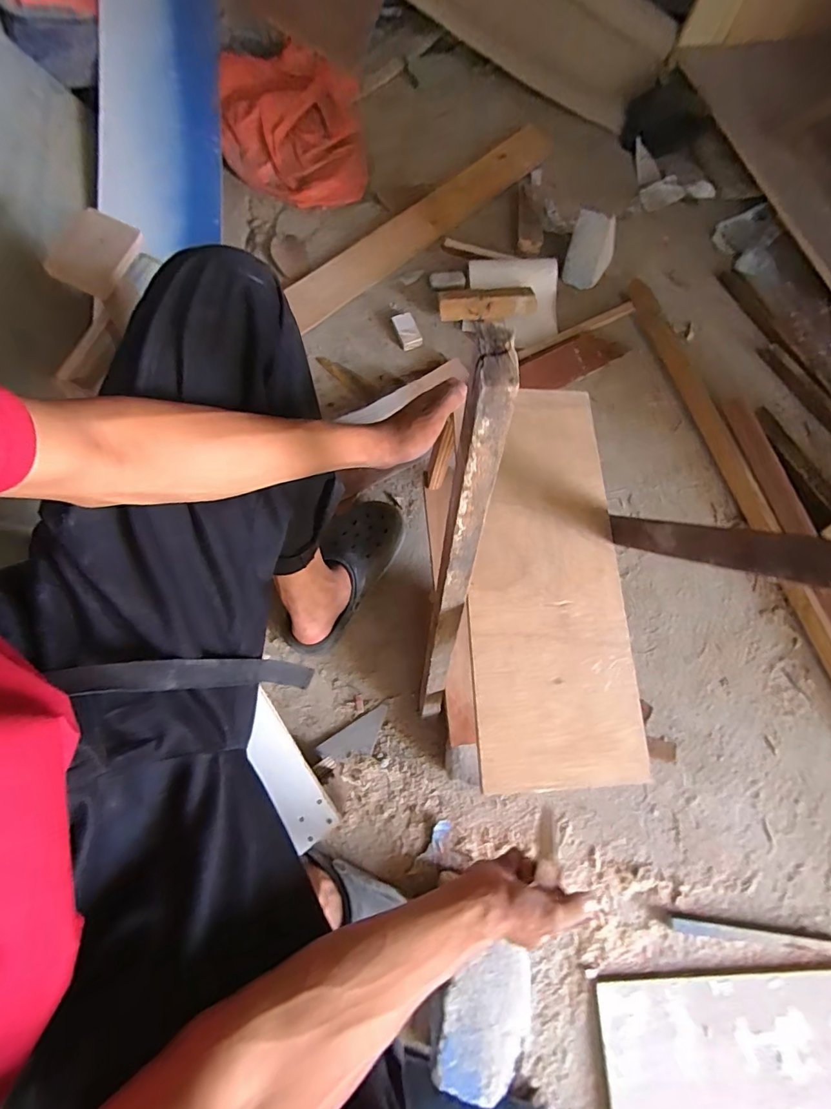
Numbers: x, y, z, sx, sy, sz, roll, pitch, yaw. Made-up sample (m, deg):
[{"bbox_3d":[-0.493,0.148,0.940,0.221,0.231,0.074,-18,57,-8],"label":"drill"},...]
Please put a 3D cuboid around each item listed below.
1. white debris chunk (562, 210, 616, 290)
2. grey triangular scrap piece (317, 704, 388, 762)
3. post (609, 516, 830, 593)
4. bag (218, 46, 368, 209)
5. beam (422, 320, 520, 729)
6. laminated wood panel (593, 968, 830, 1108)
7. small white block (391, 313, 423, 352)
[{"bbox_3d":[0.354,-0.616,0.950,0.094,0.111,0.068,24,74,4],"label":"white debris chunk"},{"bbox_3d":[-0.088,0.285,0.721,0.116,0.008,0.051,-31,78,-11],"label":"grey triangular scrap piece"},{"bbox_3d":[0.223,-0.008,0.367,0.024,0.227,0.026,-18,101,-7],"label":"post"},{"bbox_3d":[-0.268,-0.949,1.041,0.297,0.098,0.382,-5,74,-5],"label":"bag"},{"bbox_3d":[0.033,0.049,0.462,0.028,0.538,0.025,3,52,-1],"label":"beam"},{"bbox_3d":[0.449,0.672,0.622,0.397,0.019,0.186,-1,74,-2],"label":"laminated wood panel"},{"bbox_3d":[-0.015,-0.442,0.929,0.041,0.018,0.072,-21,76,-9],"label":"small white block"}]

